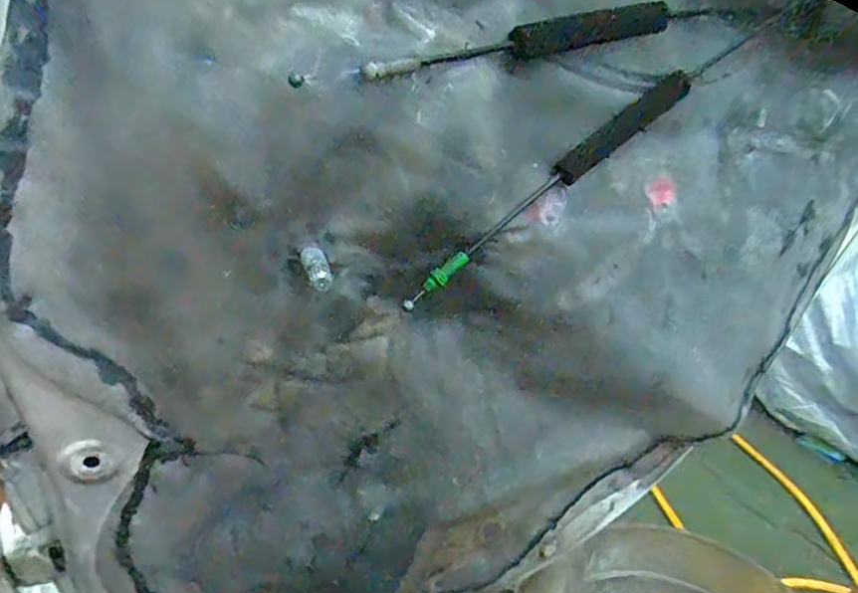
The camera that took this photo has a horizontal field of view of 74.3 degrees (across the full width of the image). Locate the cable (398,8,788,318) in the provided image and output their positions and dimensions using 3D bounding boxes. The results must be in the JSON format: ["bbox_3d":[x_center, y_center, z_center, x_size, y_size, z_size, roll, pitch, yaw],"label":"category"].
[{"bbox_3d":[0.099,-0.089,0.342,0.295,0.020,0.018,-39,37,-7],"label":"cable"}]

